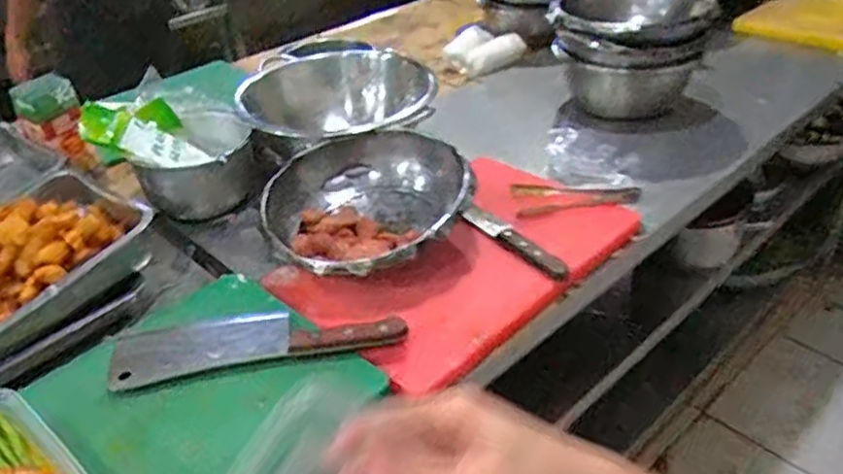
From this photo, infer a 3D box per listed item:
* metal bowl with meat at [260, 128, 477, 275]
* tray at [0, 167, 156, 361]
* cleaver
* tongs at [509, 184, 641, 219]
[{"bbox_3d":[-0.068,-0.036,0.893,0.262,0.094,0.271,-3,35,2],"label":"metal bowl with meat"},{"bbox_3d":[-0.525,0.035,0.806,0.237,0.085,0.333,21,43,32],"label":"tray"},{"bbox_3d":[-0.181,0.112,0.743,0.316,0.031,0.073,-7,35,-2],"label":"cleaver"},{"bbox_3d":[0.225,-0.066,0.996,0.182,0.026,0.086,-9,35,-5],"label":"tongs"}]

